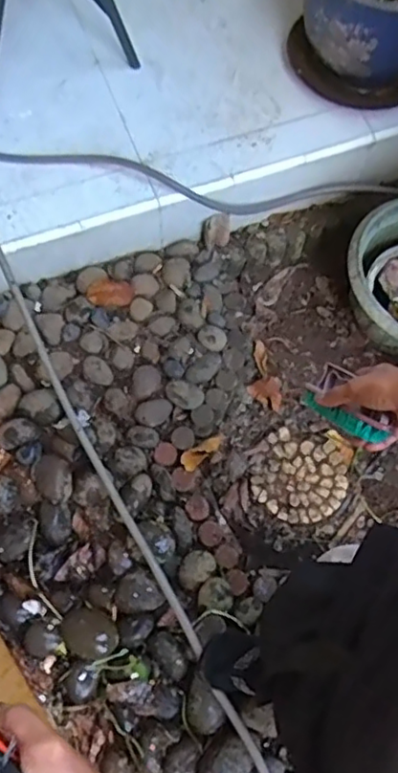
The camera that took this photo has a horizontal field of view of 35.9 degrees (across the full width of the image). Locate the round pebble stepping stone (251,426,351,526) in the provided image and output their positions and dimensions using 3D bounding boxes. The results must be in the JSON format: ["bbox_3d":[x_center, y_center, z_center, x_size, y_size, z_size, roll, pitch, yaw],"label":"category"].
[{"bbox_3d":[0.267,0.235,1.587,0.227,0.031,0.226,1,68,-2],"label":"round pebble stepping stone"}]

